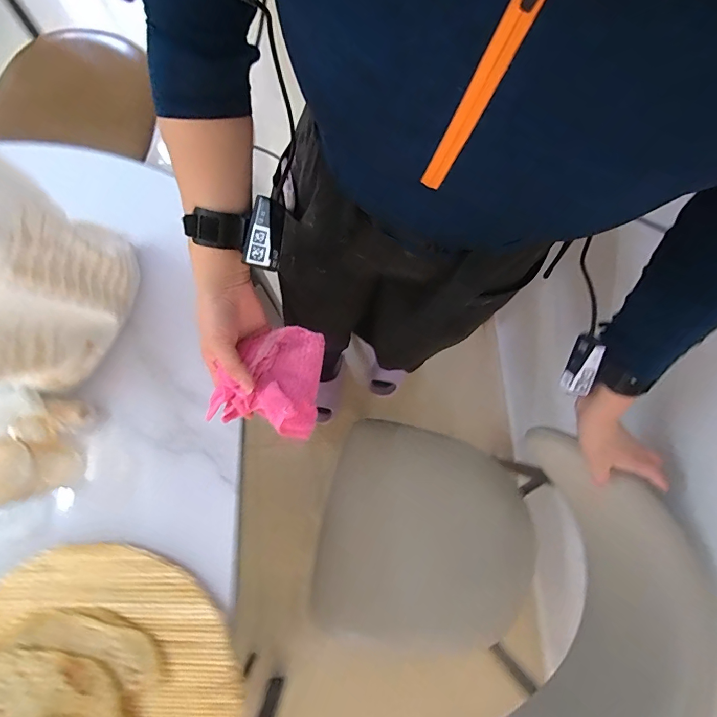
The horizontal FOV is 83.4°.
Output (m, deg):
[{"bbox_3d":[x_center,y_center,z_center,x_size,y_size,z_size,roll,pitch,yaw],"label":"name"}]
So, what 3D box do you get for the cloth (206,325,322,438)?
[{"bbox_3d":[-0.098,0.017,0.459,0.112,0.053,0.125,12,78,1],"label":"cloth"}]

